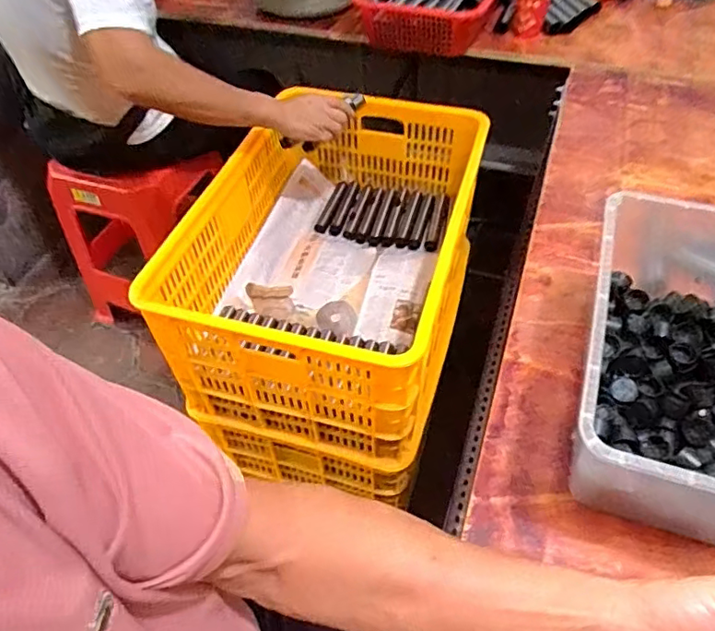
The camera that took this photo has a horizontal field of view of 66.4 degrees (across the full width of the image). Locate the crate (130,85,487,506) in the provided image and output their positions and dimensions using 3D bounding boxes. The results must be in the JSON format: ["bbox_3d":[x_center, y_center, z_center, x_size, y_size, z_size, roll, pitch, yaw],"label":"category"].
[{"bbox_3d":[-0.028,-0.109,0.996,0.417,0.308,0.630,13,52,12],"label":"crate"}]

